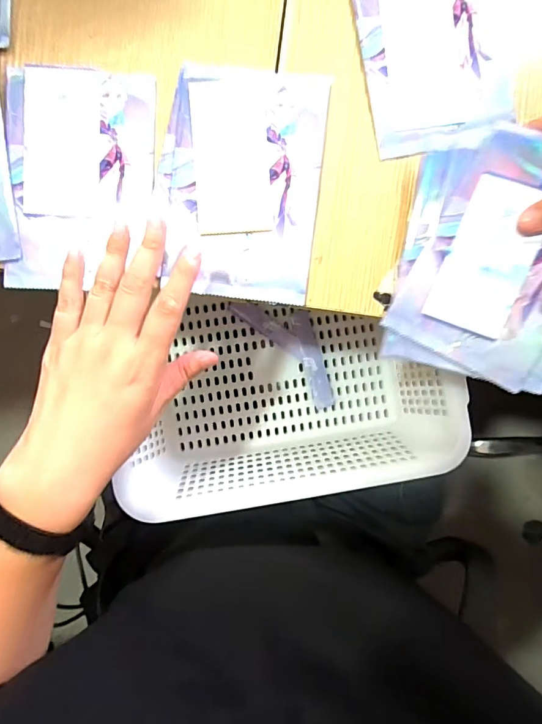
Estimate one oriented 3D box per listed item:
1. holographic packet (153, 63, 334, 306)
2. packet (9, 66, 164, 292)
[{"bbox_3d":[-0.026,-0.146,0.347,0.129,0.010,0.183,7,91,-2],"label":"holographic packet"},{"bbox_3d":[-0.155,-0.149,0.347,0.115,0.008,0.174,2,91,-2],"label":"packet"}]

